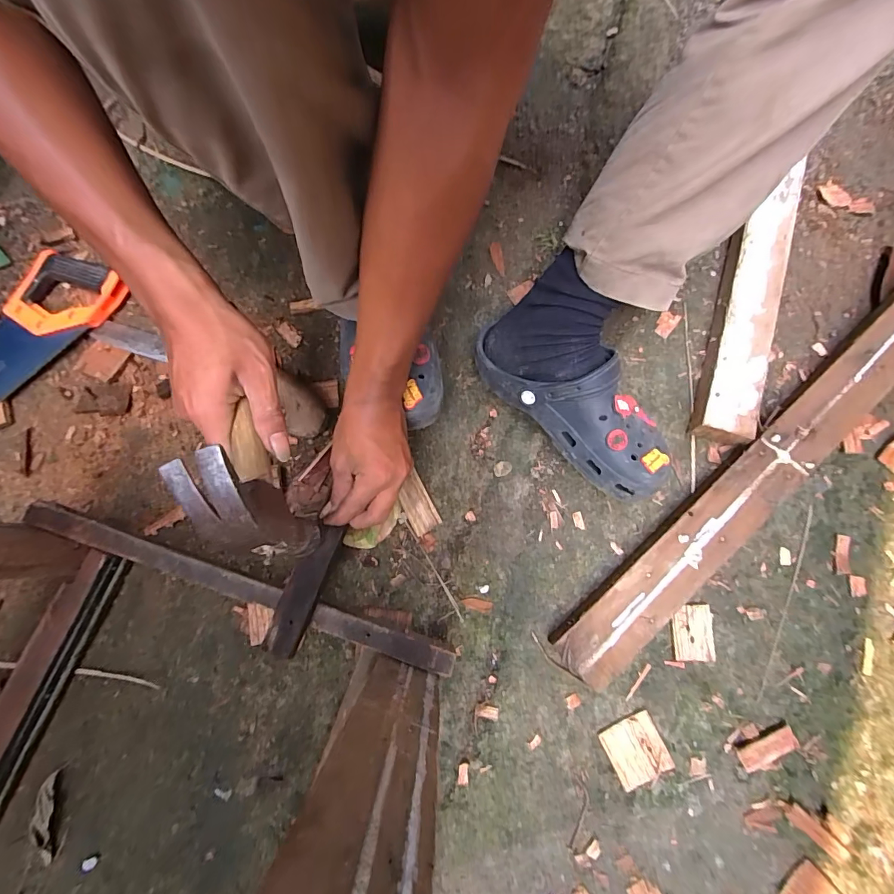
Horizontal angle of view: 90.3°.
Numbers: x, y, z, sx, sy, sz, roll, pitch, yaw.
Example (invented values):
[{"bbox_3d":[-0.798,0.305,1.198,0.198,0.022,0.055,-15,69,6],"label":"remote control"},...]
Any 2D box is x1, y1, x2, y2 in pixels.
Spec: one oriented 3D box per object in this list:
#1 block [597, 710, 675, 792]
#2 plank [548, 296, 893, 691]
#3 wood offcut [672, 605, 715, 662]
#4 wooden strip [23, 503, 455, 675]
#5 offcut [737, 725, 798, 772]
[{"bbox_3d":[0.199,0.319,0.469,0.058,0.009,0.059,-25,80,-4],"label":"block"},{"bbox_3d":[0.453,-0.074,0.514,0.895,0.054,0.075,-42,81,-6],"label":"plank"},{"bbox_3d":[0.270,0.204,0.488,0.044,0.007,0.059,0,79,1],"label":"wood offcut"},{"bbox_3d":[-0.207,0.136,0.438,0.443,0.014,0.029,18,79,4],"label":"wooden strip"},{"bbox_3d":[0.335,0.315,0.464,0.061,0.005,0.023,-26,80,-4],"label":"offcut"}]

